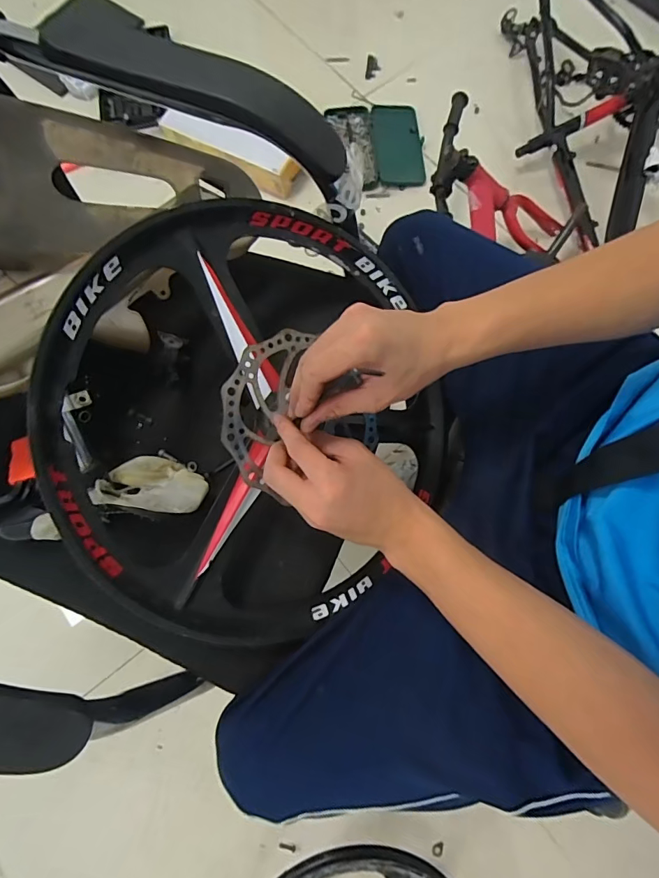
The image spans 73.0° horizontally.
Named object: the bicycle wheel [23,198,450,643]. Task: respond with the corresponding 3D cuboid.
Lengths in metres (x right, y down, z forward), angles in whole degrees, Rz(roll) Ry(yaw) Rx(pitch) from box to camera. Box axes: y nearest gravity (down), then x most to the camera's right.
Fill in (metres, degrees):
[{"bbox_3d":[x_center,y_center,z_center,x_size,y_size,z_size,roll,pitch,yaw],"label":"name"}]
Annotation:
[{"bbox_3d":[-0.040,-0.019,0.417,0.399,0.057,0.397,1,88,-29],"label":"bicycle wheel"}]

